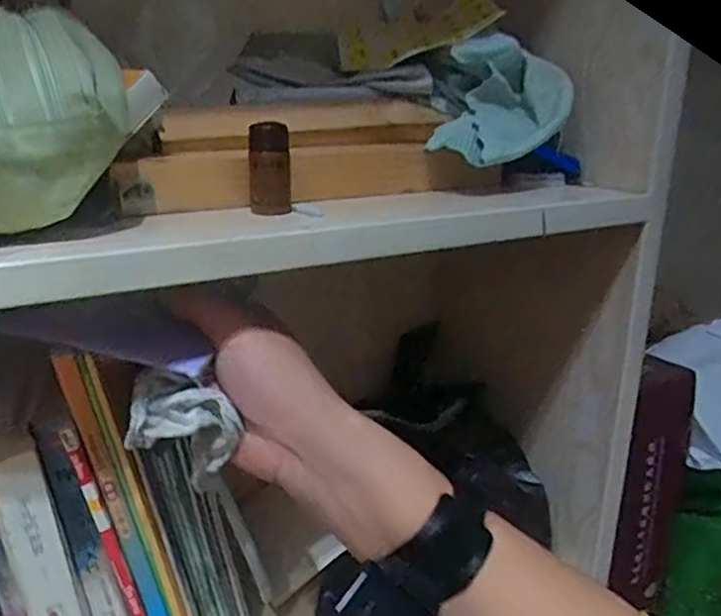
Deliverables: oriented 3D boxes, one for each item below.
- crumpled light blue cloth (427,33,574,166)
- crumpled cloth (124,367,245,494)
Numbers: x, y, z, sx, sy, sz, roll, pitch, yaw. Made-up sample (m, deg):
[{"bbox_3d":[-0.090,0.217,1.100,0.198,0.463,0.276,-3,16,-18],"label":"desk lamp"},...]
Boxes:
[{"bbox_3d":[0.097,-0.141,0.446,0.081,0.074,0.094,7,20,16],"label":"crumpled light blue cloth"},{"bbox_3d":[-0.091,0.065,0.344,0.050,0.063,0.034,-9,21,-27],"label":"crumpled cloth"}]

